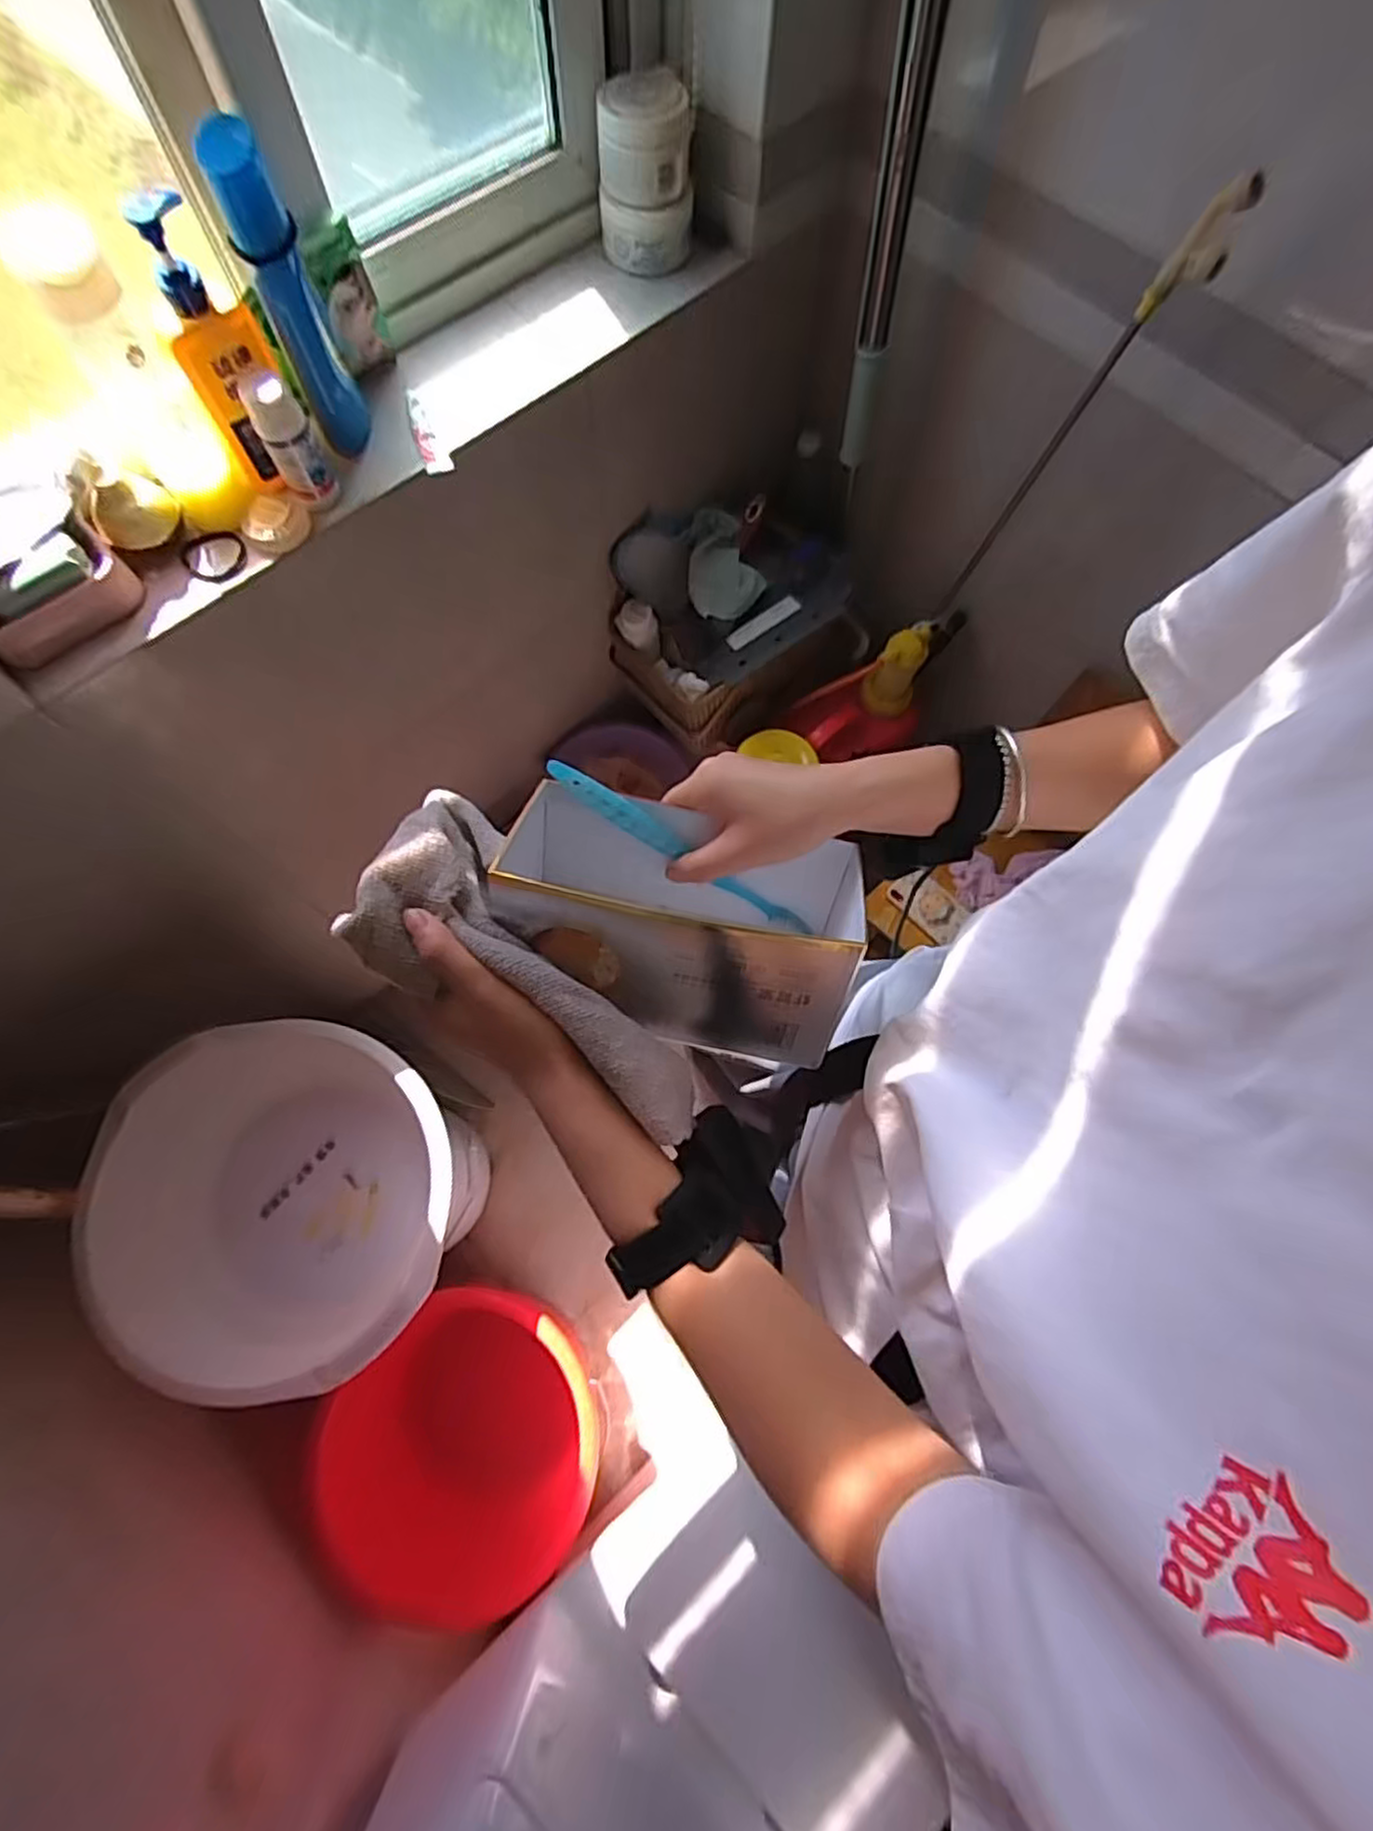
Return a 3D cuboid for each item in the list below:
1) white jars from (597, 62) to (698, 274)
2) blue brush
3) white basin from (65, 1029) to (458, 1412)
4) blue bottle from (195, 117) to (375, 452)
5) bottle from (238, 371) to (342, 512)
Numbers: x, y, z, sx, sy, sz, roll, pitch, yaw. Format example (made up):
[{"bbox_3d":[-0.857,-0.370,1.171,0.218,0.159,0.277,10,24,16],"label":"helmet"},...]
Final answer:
[{"bbox_3d":[-0.041,-0.754,0.745,0.093,0.117,0.096,2,72,-1],"label":"white jars"},{"bbox_3d":[-0.001,-0.036,0.422,0.177,0.012,0.012,32,72,-18],"label":"blue brush"},{"bbox_3d":[-0.471,0.345,0.897,0.358,0.184,0.413,-43,78,-14],"label":"white basin"},{"bbox_3d":[-0.324,-0.505,0.613,0.048,0.214,0.062,-21,74,-9],"label":"blue bottle"},{"bbox_3d":[-0.340,-0.409,0.627,0.043,0.091,0.037,-33,76,-12],"label":"bottle"}]

